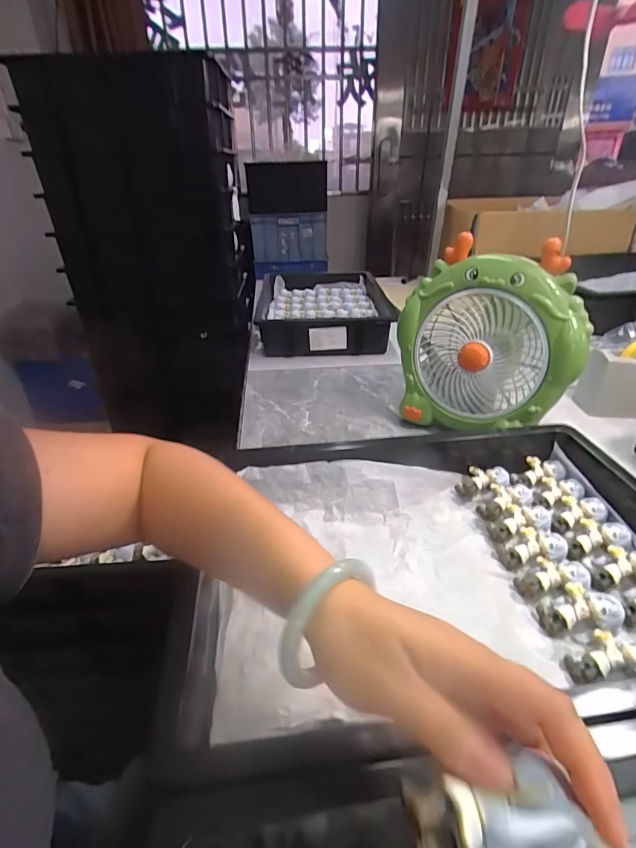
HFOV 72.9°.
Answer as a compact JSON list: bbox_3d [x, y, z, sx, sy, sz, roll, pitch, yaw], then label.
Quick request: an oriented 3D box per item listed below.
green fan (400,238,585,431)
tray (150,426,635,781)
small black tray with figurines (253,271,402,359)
[{"bbox_3d":[0.255,-0.126,0.647,0.252,0.247,0.140,16,35,27],"label":"green fan"},{"bbox_3d":[0.126,0.116,0.411,0.465,0.068,0.320,-3,31,-4],"label":"tray"},{"bbox_3d":[0.012,-0.304,1.147,0.337,0.087,0.456,1,31,4],"label":"small black tray with figurines"}]

